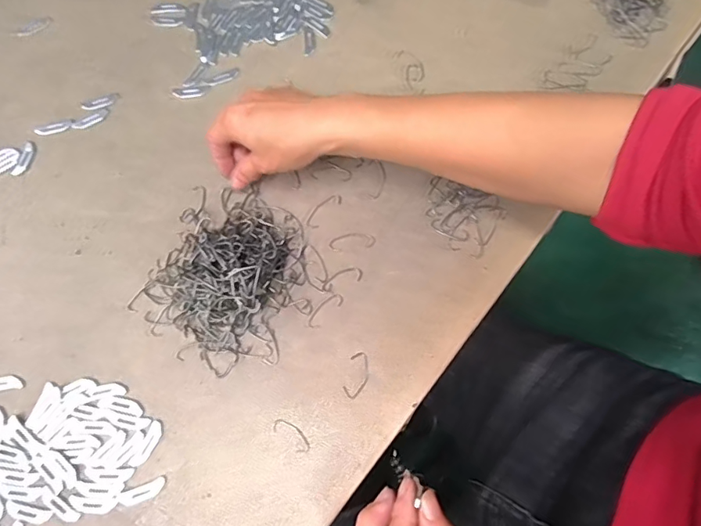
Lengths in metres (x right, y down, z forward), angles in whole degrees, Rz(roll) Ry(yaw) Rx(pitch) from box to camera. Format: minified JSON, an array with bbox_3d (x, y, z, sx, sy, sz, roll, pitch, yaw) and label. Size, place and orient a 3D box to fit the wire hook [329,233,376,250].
[{"bbox_3d":[0.002,-0.020,0.415,0.040,0.004,0.014,-4,72,1],"label":"wire hook"}]

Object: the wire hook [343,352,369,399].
[{"bbox_3d":[0.006,0.089,0.381,0.018,0.004,0.037,14,73,7],"label":"wire hook"}]

